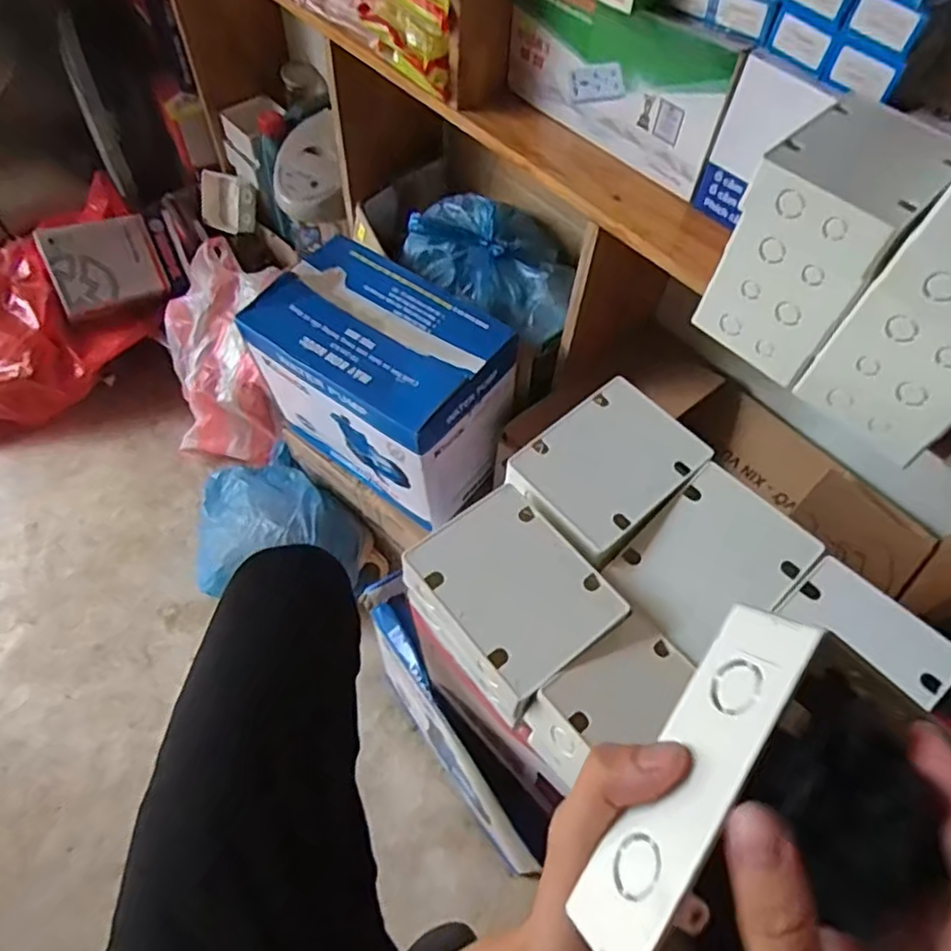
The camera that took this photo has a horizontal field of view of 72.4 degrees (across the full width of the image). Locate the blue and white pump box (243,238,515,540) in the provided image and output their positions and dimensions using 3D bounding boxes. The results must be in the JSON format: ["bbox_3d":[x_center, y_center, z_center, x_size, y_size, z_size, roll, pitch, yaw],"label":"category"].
[{"bbox_3d":[-0.130,-0.130,0.926,0.335,0.244,0.203,36,63,18],"label":"blue and white pump box"}]

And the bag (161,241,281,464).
[{"bbox_3d":[-0.468,-0.231,1.216,0.202,0.245,0.415,-8,59,-8],"label":"bag"}]

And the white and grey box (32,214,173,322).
[{"bbox_3d":[-0.705,-0.403,1.243,0.194,0.161,0.037,-24,18,-23],"label":"white and grey box"}]

